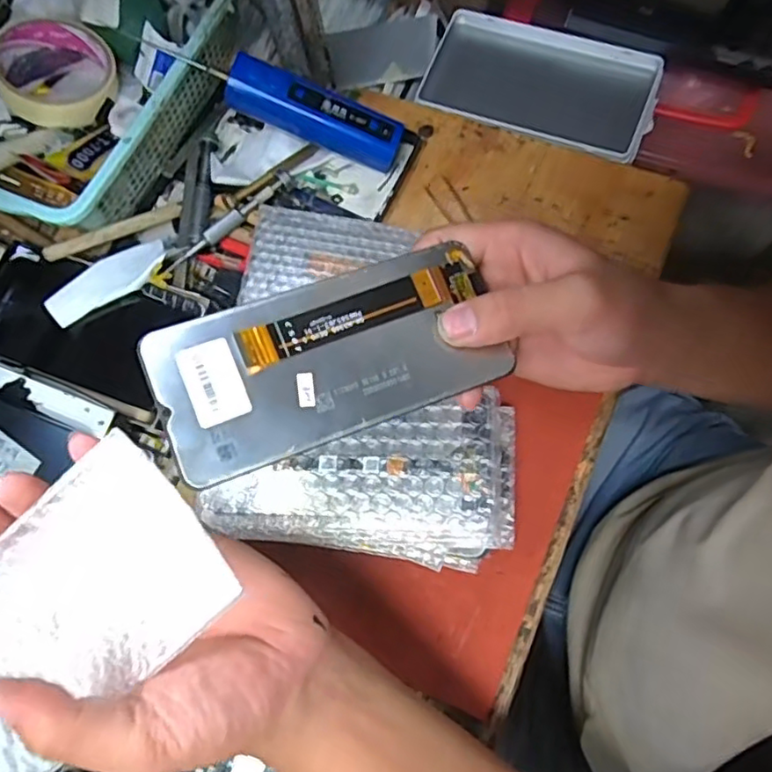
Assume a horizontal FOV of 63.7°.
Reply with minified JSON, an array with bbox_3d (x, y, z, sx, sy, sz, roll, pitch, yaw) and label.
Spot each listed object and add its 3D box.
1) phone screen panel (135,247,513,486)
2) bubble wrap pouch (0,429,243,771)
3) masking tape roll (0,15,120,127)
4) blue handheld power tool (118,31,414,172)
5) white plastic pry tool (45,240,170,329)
[{"bbox_3d":[-0.024,-0.014,0.279,0.151,0.004,0.072,-19,82,-14],"label":"phone screen panel"},{"bbox_3d":[-0.143,0.104,0.250,0.158,0.008,0.083,-42,79,-3],"label":"bubble wrap pouch"},{"bbox_3d":[-0.249,-0.236,0.481,0.072,0.028,0.083,27,61,3],"label":"masking tape roll"},{"bbox_3d":[-0.078,-0.215,0.464,0.187,0.038,0.027,20,75,-9],"label":"blue handheld power tool"},{"bbox_3d":[-0.202,-0.078,0.453,0.090,0.009,0.036,-28,70,-13],"label":"white plastic pry tool"}]

